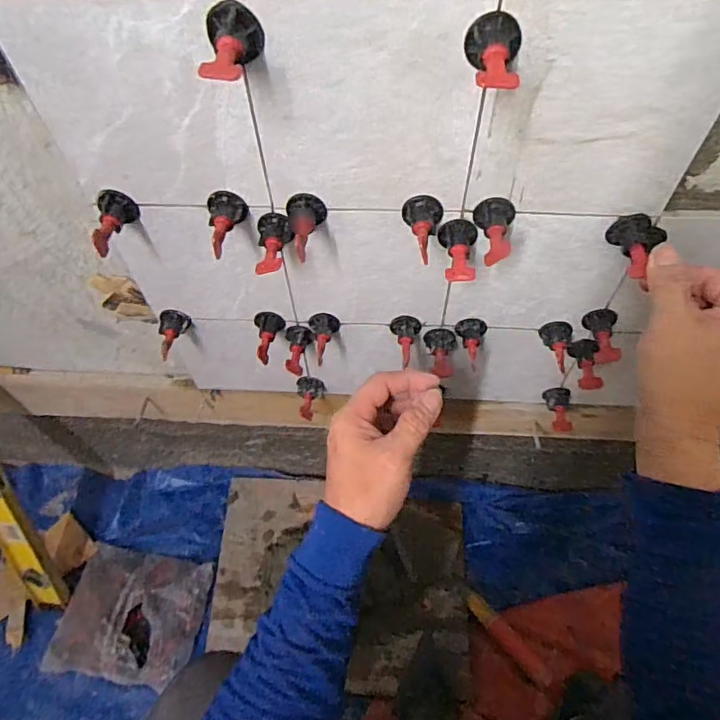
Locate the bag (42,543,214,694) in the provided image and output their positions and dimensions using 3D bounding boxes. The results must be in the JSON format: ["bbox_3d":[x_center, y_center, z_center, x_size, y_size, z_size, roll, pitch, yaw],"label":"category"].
[{"bbox_3d":[-0.378,0.419,0.851,0.228,0.047,0.193,8,58,6],"label":"bag"}]

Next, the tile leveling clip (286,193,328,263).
[{"bbox_3d":[-0.039,-0.100,0.400,0.031,0.038,0.044,-9,58,-4],"label":"tile leveling clip"}]

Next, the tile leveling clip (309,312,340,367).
[{"bbox_3d":[-0.033,-0.024,0.515,0.030,0.027,0.047,-9,58,-4],"label":"tile leveling clip"}]

